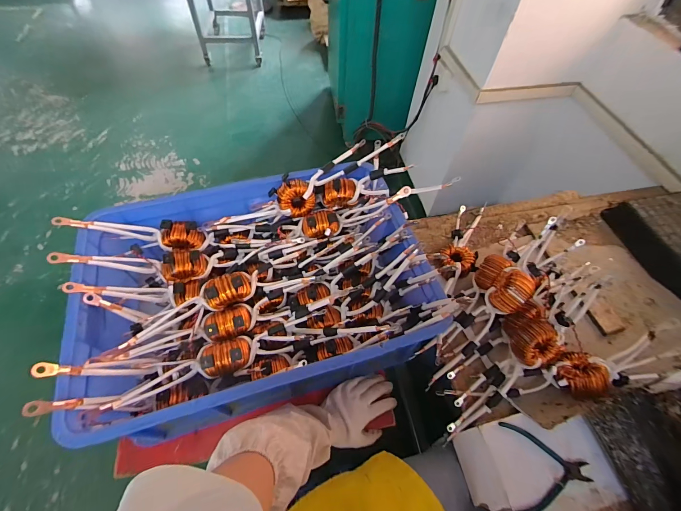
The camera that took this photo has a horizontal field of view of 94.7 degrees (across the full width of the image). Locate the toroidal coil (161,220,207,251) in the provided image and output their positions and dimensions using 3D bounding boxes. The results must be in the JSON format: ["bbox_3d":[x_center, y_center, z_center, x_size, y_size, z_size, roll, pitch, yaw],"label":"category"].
[{"bbox_3d":[-0.330,-0.041,0.652,0.080,0.052,0.049,-7,58,-7],"label":"toroidal coil"}]

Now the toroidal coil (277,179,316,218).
[{"bbox_3d":[-0.095,-0.124,0.681,0.070,0.080,0.029,-38,31,11],"label":"toroidal coil"}]

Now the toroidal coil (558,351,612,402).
[{"bbox_3d":[0.420,0.213,0.553,0.072,0.055,0.078,-15,59,-12],"label":"toroidal coil"}]

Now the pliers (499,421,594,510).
[{"bbox_3d":[0.331,0.343,0.499,0.121,0.015,0.124,6,57,1],"label":"pliers"}]

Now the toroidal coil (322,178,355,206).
[{"bbox_3d":[0.000,-0.142,0.703,0.075,0.062,0.042,-6,58,-7],"label":"toroidal coil"}]

